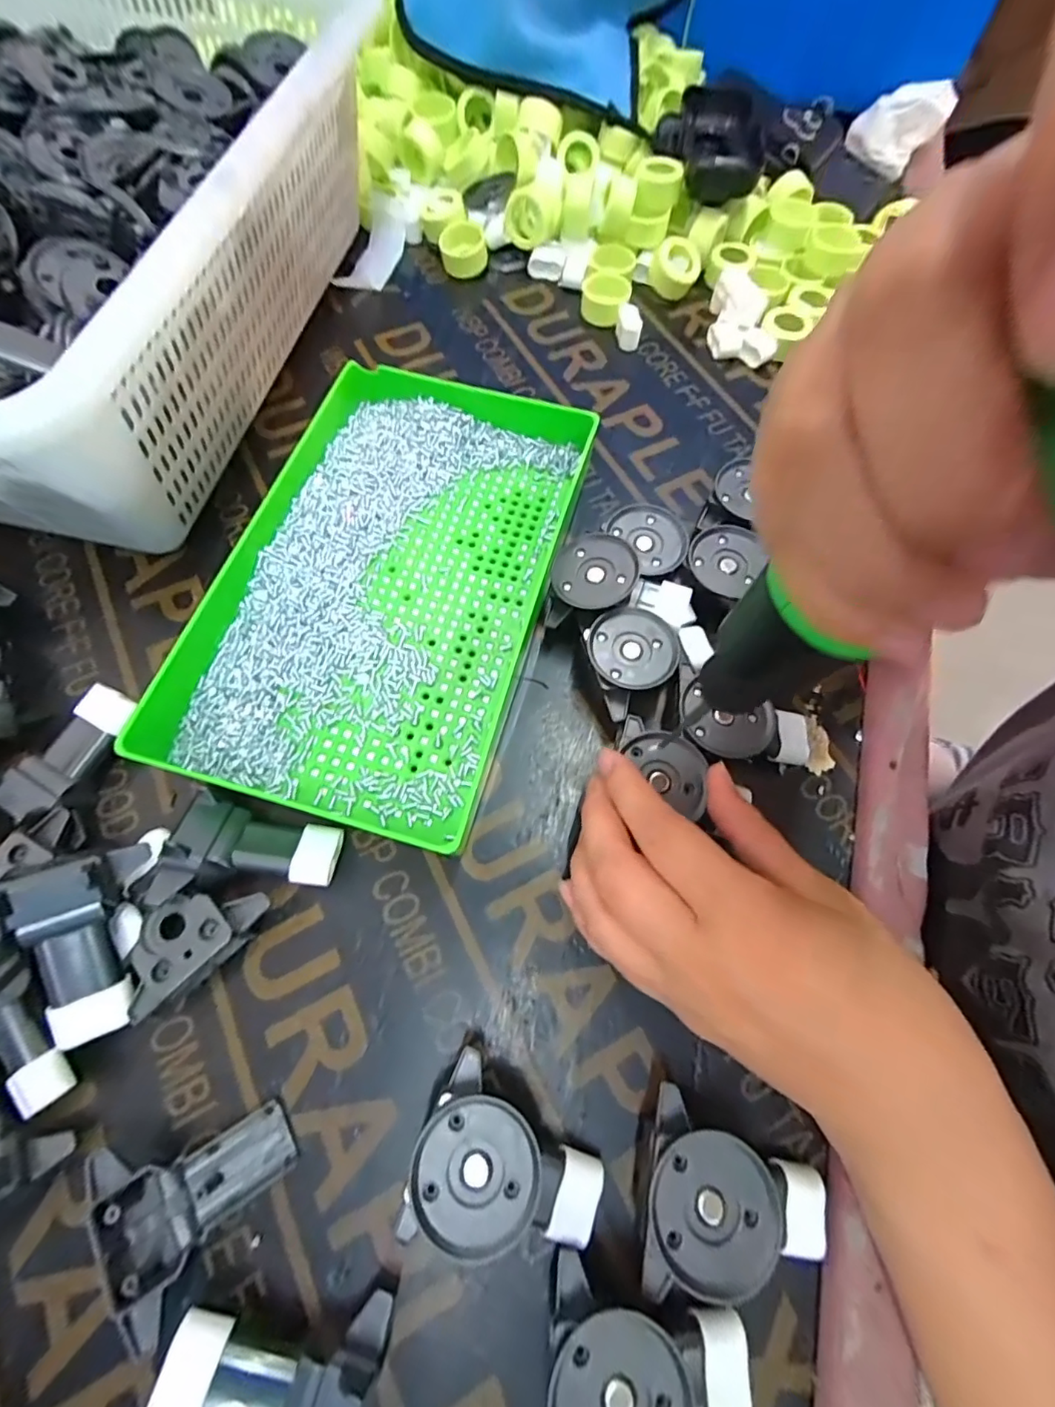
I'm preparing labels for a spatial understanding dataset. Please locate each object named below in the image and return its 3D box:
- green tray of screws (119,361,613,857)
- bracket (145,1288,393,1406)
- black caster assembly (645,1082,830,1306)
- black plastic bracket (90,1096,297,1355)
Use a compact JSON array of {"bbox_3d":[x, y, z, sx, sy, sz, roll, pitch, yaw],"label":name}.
[{"bbox_3d":[-0.069,-0.063,0.273,0.150,0.039,0.238,15,68,4],"label":"green tray of screws"},{"bbox_3d":[-0.079,0.207,0.169,0.063,0.024,0.043,17,69,5],"label":"bracket"},{"bbox_3d":[0.069,0.175,0.182,0.065,0.029,0.053,22,69,7],"label":"black caster assembly"},{"bbox_3d":[-0.113,0.169,0.186,0.056,0.021,0.054,-30,72,-13],"label":"black plastic bracket"}]

